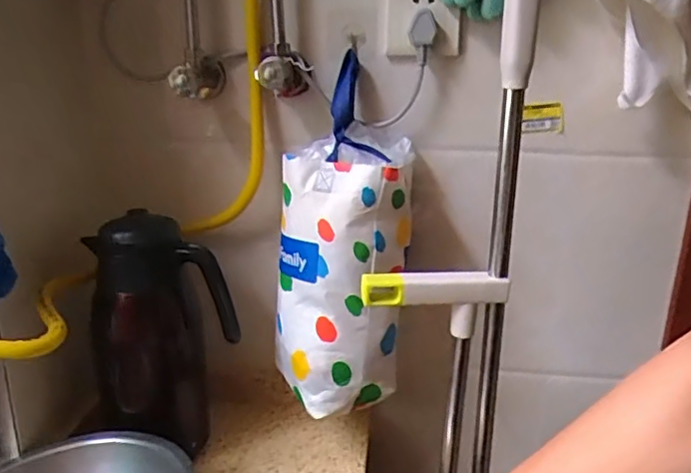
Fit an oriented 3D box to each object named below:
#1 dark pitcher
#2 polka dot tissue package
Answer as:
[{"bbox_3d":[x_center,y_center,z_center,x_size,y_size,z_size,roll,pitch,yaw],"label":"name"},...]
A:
[{"bbox_3d":[-0.214,0.128,0.699,0.136,0.298,0.117,-10,21,-32],"label":"dark pitcher"},{"bbox_3d":[-0.003,0.017,0.667,0.154,0.331,0.114,0,17,-2],"label":"polka dot tissue package"}]

